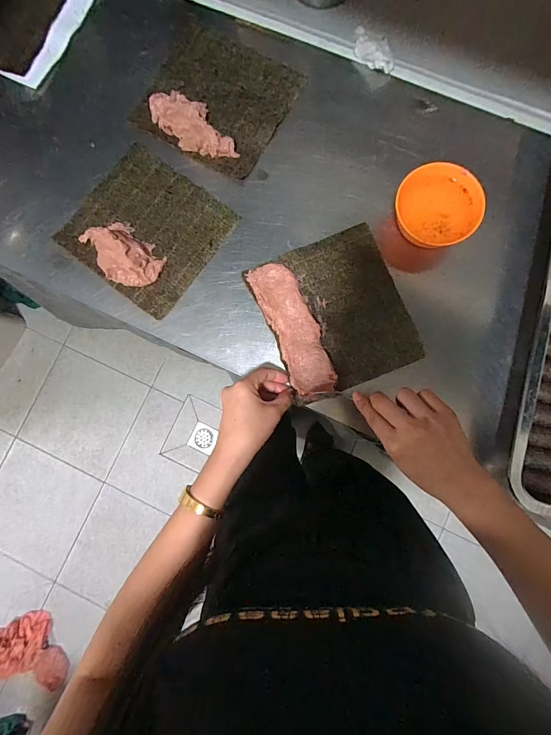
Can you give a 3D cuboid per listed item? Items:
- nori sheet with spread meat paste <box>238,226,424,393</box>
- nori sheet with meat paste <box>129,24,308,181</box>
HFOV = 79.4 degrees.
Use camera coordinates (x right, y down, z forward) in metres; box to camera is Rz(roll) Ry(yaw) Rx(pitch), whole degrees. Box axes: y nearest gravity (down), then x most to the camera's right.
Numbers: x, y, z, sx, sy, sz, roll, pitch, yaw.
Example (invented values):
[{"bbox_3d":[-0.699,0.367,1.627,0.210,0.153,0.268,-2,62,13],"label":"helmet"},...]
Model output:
[{"bbox_3d":[0.080,-0.075,0.444,0.178,0.022,0.196,-22,82,1],"label":"nori sheet with spread meat paste"},{"bbox_3d":[-0.087,-0.391,0.473,0.203,0.031,0.185,30,87,6],"label":"nori sheet with meat paste"}]

